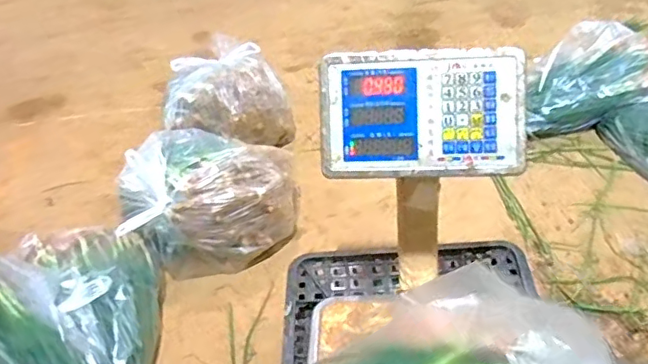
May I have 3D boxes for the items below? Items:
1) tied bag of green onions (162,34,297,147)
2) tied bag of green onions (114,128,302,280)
[{"bbox_3d":[-0.250,-0.204,1.372,0.279,0.151,0.289,-22,46,-14],"label":"tied bag of green onions"},{"bbox_3d":[-0.233,0.040,1.125,0.348,0.212,0.210,-5,45,2],"label":"tied bag of green onions"}]

